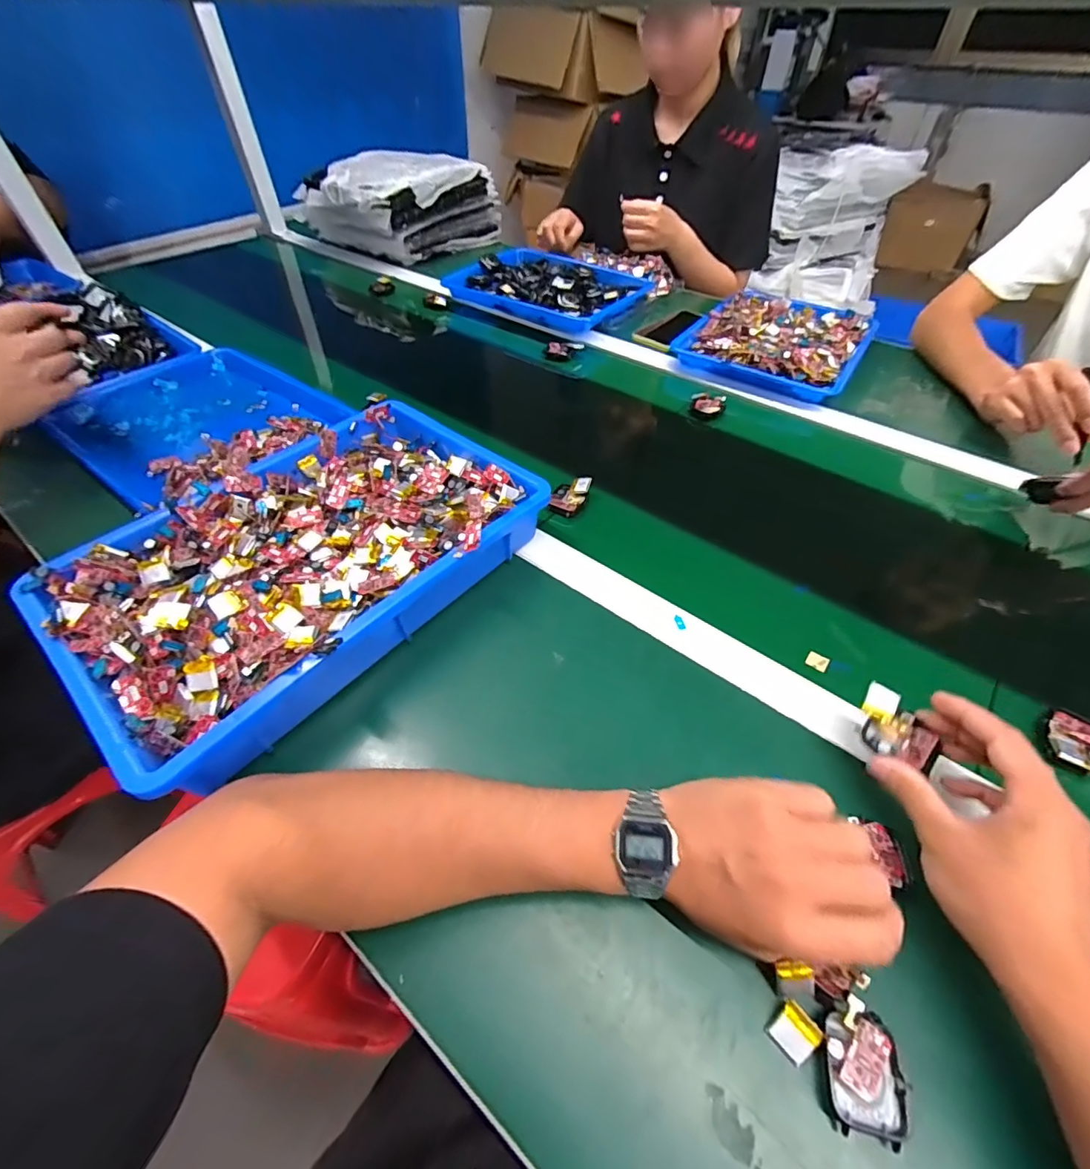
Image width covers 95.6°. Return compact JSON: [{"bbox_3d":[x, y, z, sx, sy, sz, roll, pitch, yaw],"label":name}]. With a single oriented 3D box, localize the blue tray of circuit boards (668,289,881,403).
[{"bbox_3d":[0.363,-0.386,0.761,0.241,0.038,0.303,29,55,22],"label":"blue tray of circuit boards"}]

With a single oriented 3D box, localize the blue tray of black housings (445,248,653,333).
[{"bbox_3d":[0.003,-0.557,0.912,0.327,0.045,0.238,26,54,21],"label":"blue tray of black housings"}]

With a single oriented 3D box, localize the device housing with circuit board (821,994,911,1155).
[{"bbox_3d":[0.160,0.244,0.250,0.037,0.016,0.051,7,50,6],"label":"device housing with circuit board"}]

